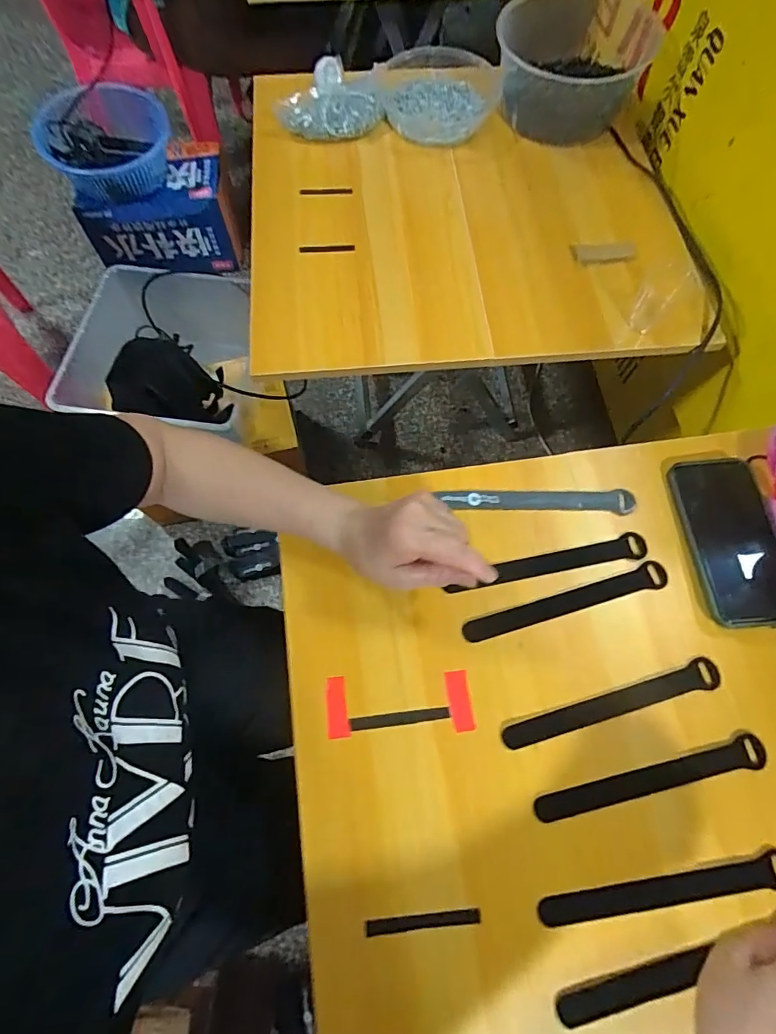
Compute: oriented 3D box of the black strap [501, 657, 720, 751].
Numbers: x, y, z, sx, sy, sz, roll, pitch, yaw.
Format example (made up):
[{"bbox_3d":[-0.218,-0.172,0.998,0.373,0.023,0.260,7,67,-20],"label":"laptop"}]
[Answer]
[{"bbox_3d":[0.191,0.160,0.415,0.195,0.006,0.023,-16,70,-6],"label":"black strap"}]

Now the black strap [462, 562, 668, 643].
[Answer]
[{"bbox_3d":[0.165,0.078,0.448,0.198,0.004,0.022,-15,70,-6],"label":"black strap"}]

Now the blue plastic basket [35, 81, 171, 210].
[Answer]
[{"bbox_3d":[-0.625,-0.843,1.101,0.281,0.122,0.278,-28,72,-11],"label":"blue plastic basket"}]

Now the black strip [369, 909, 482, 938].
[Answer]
[{"bbox_3d":[0.026,0.298,0.359,0.083,0.004,0.010,-5,69,-2],"label":"black strip"}]

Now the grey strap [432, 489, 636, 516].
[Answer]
[{"bbox_3d":[0.146,-0.015,0.484,0.193,0.005,0.023,0,78,-3],"label":"grey strap"}]

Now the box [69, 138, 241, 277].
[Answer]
[{"bbox_3d":[-0.555,-0.766,1.226,0.338,0.188,0.241,-1,69,-1],"label":"box"}]

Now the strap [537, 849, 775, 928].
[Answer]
[{"bbox_3d":[0.210,0.281,0.367,0.193,0.007,0.023,-8,72,-4],"label":"strap"}]

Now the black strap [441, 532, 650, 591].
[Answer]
[{"bbox_3d":[0.152,0.045,0.462,0.193,0.004,0.022,-11,71,-5],"label":"black strap"}]

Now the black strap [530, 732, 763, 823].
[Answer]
[{"bbox_3d":[0.213,0.210,0.393,0.195,0.004,0.024,-11,69,-4],"label":"black strap"}]

